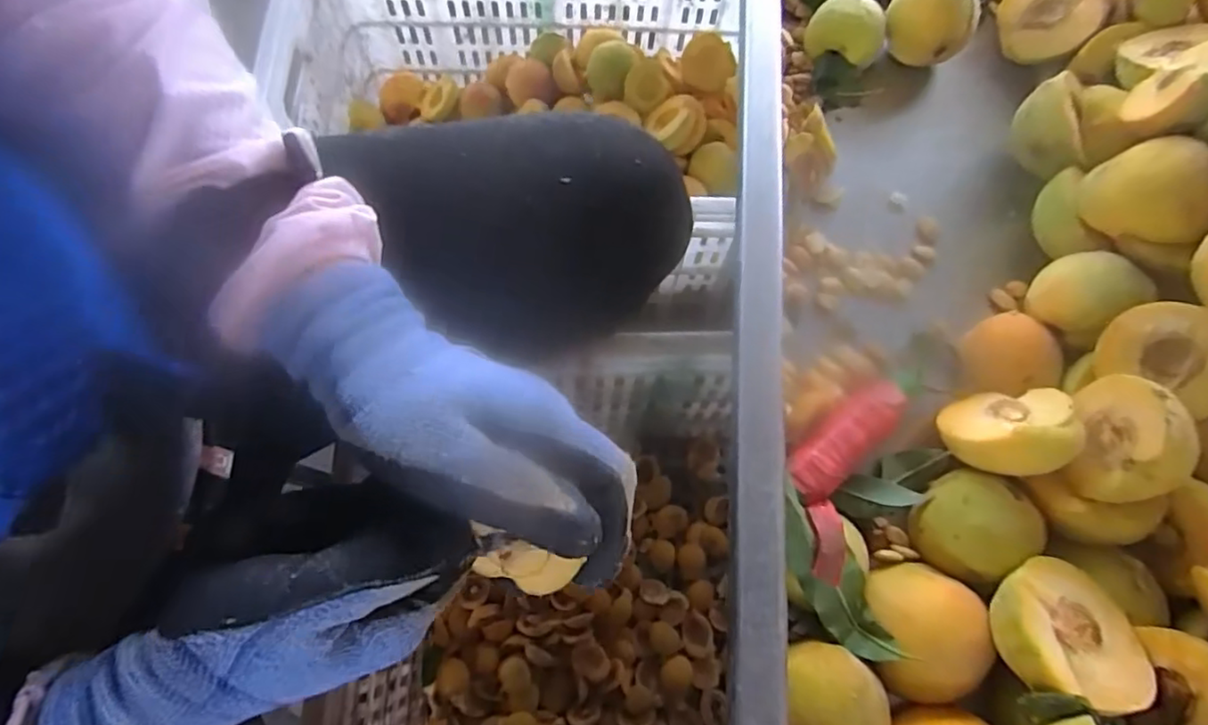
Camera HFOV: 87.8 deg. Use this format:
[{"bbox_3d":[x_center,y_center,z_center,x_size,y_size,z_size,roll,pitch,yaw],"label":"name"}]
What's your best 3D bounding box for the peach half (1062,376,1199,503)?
[{"bbox_3d":[0.243,0.034,0.288,0.025,0.046,0.056,15,70,3],"label":"peach half"}]

